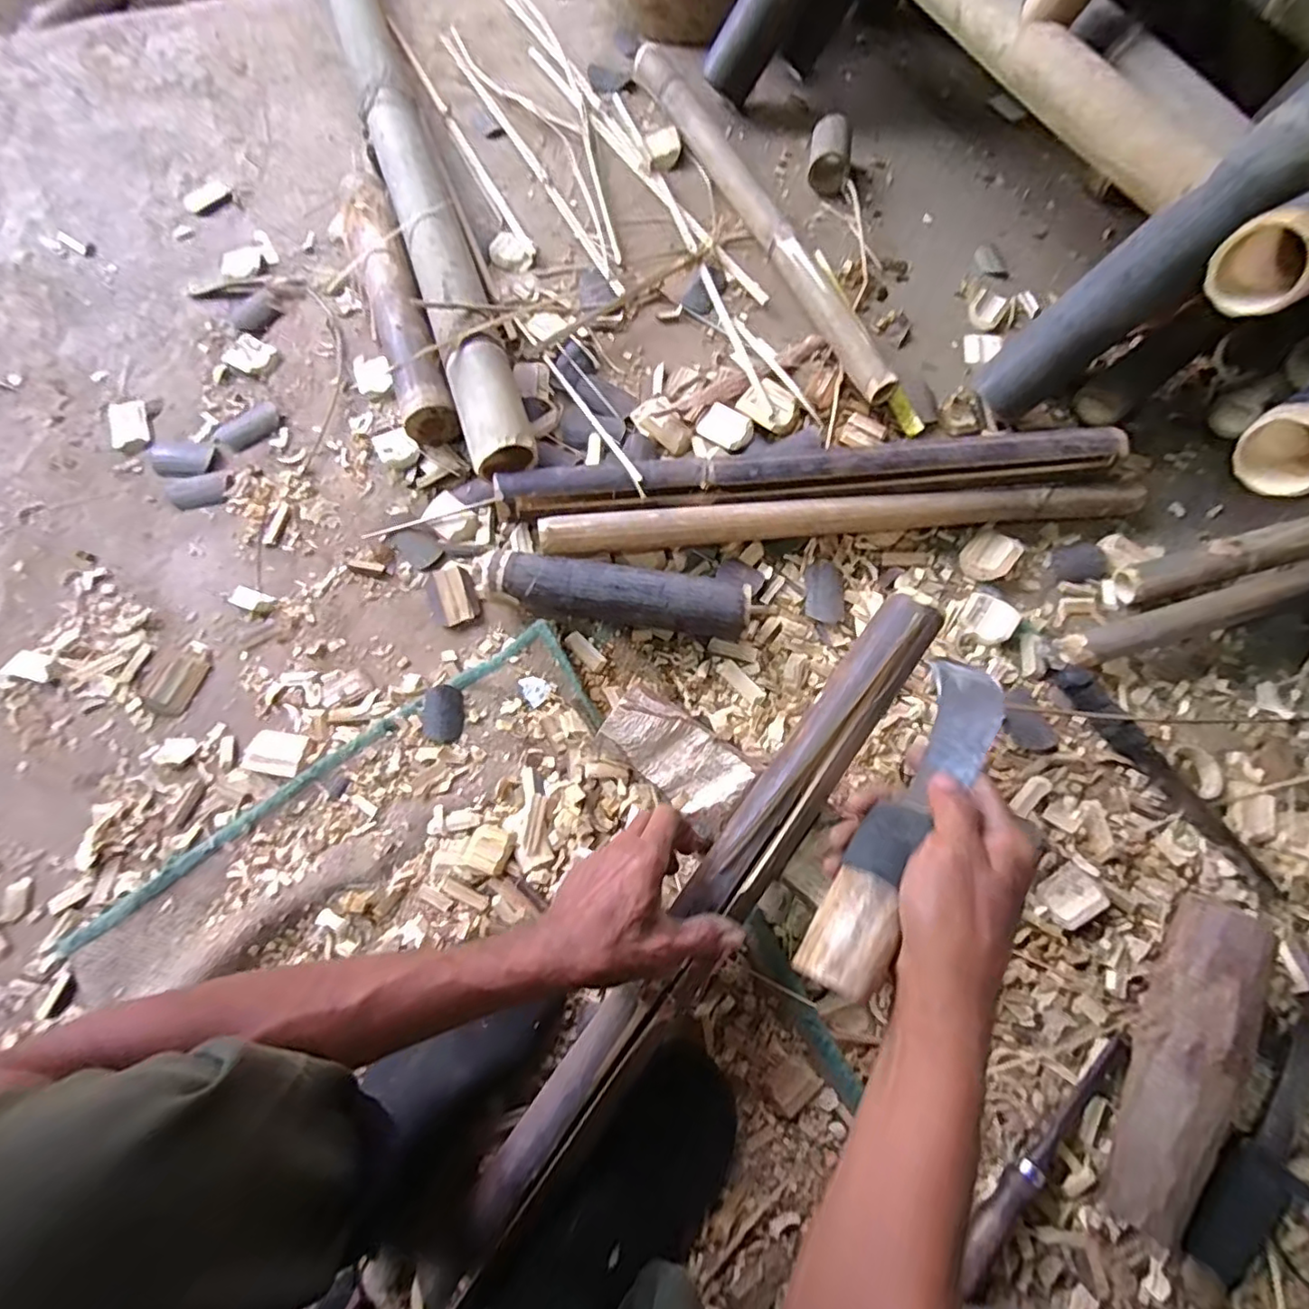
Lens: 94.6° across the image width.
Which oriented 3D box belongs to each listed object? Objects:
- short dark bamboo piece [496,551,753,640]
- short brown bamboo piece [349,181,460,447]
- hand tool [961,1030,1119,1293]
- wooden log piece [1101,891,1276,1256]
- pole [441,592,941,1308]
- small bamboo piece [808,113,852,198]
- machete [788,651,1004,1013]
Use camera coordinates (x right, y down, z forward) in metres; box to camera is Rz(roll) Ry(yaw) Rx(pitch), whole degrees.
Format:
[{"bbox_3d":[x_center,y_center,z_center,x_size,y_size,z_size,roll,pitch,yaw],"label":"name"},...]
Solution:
[{"bbox_3d":[-0.035,-0.057,0.610,0.252,0.053,0.056,11,72,4],"label":"short dark bamboo piece"},{"bbox_3d":[-0.305,-0.409,0.712,0.062,0.068,0.358,-19,72,-6],"label":"short brown bamboo piece"},{"bbox_3d":[0.321,0.403,0.489,0.211,0.022,0.023,-41,76,-12],"label":"hand tool"},{"bbox_3d":[0.419,0.319,0.476,0.053,0.065,0.251,24,73,8],"label":"wooden log piece"},{"bbox_3d":[0.042,0.207,0.477,0.054,0.034,0.607,35,82,11],"label":"pole"},{"bbox_3d":[0.237,-0.672,0.818,0.051,0.056,0.084,6,72,2],"label":"small bamboo piece"},{"bbox_3d":[0.158,0.093,0.368,0.042,0.035,0.231,34,63,11],"label":"machete"}]

